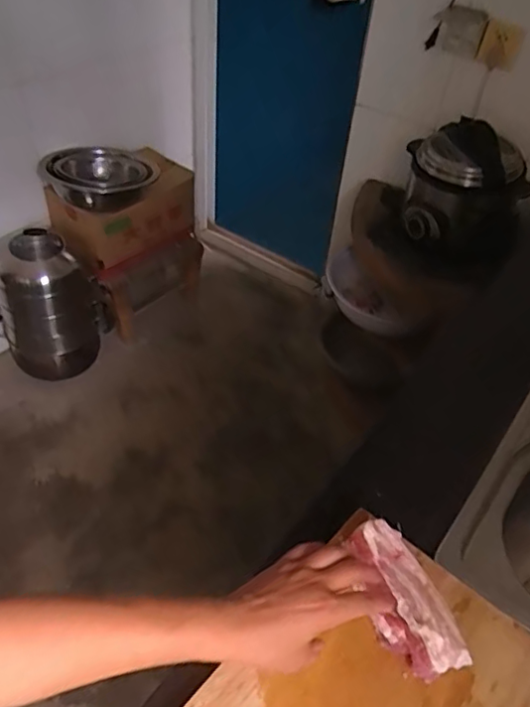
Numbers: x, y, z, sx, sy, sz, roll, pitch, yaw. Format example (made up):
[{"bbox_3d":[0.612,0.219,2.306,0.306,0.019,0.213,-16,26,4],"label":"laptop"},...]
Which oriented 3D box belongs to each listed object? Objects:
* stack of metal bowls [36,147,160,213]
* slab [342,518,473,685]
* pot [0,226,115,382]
[{"bbox_3d":[-0.513,-0.548,1.754,0.290,0.115,0.294,-23,51,-27],"label":"stack of metal bowls"},{"bbox_3d":[0.133,0.235,0.552,0.069,0.025,0.148,-11,50,-17],"label":"slab"},{"bbox_3d":[-0.669,-0.161,1.717,0.267,0.447,0.288,3,44,-3],"label":"pot"}]

